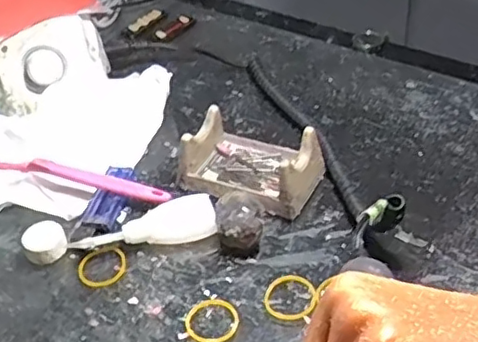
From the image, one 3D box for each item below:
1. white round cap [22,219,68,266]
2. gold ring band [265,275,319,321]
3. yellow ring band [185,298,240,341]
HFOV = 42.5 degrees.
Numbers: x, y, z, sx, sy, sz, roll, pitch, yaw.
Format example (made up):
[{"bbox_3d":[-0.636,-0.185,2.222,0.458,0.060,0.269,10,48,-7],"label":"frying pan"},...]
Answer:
[{"bbox_3d":[-0.135,0.050,0.429,0.029,0.017,0.028,-3,40,3],"label":"white round cap"},{"bbox_3d":[0.033,0.079,0.385,0.033,0.004,0.032,-14,40,-10],"label":"gold ring band"},{"bbox_3d":[-0.016,0.091,0.377,0.033,0.004,0.032,-3,40,3],"label":"yellow ring band"}]

